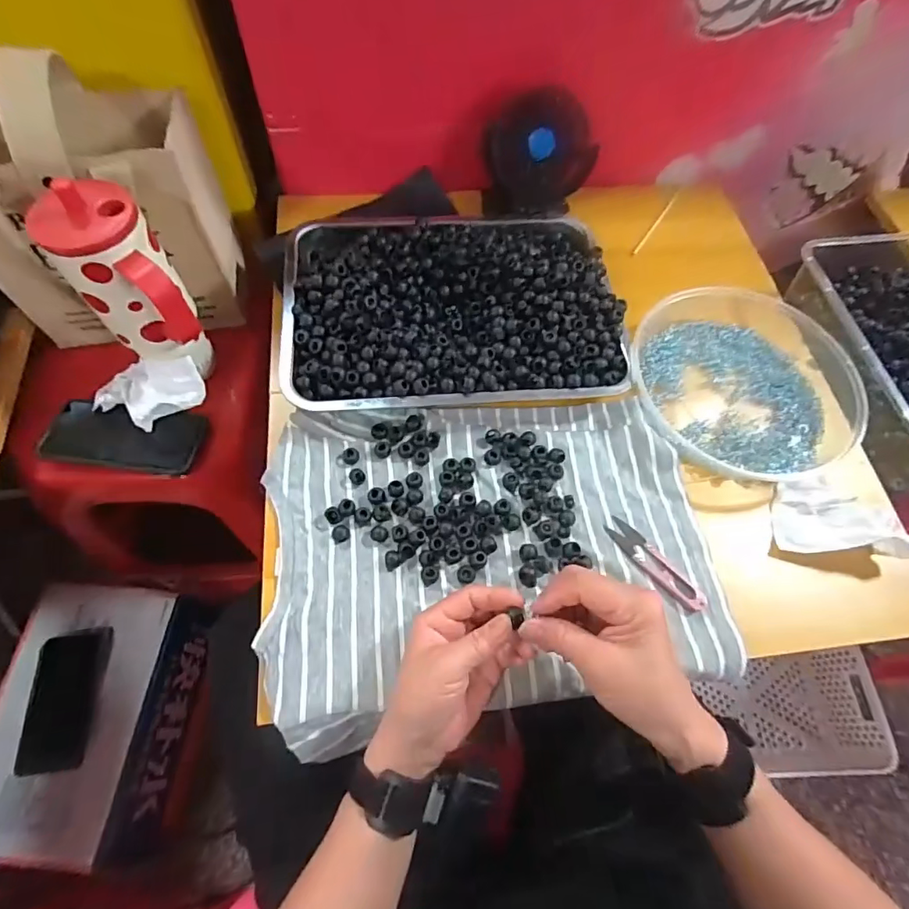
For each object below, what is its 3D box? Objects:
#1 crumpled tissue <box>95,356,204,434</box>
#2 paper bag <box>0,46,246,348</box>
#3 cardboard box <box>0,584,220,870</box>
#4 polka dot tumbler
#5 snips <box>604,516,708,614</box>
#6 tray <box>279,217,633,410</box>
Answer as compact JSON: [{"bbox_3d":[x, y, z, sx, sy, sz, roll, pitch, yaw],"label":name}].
[{"bbox_3d":[-0.342,-0.067,0.565,0.112,0.036,0.076,6,64,-1],"label":"crumpled tissue"},{"bbox_3d":[-0.373,-0.265,0.540,0.225,0.258,0.144,-5,65,-6],"label":"paper bag"},{"bbox_3d":[-0.504,0.377,0.751,0.217,0.167,0.325,6,64,-1],"label":"cardboard box"},{"bbox_3d":[-0.293,-0.150,0.502,0.111,0.197,0.083,29,66,10],"label":"polka dot tumbler"},{"bbox_3d":[0.177,0.095,0.452,0.025,0.011,0.101,-36,71,-18],"label":"snips"},{"bbox_3d":[-0.003,-0.162,0.539,0.343,0.058,0.261,-7,65,-7],"label":"tray"}]

